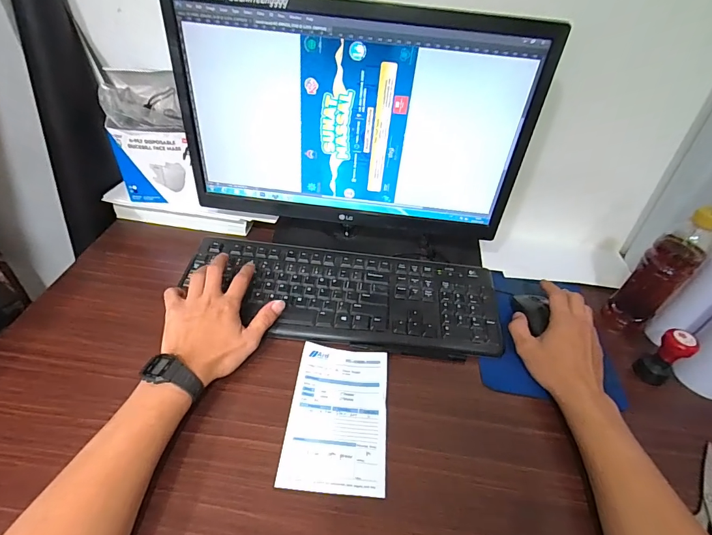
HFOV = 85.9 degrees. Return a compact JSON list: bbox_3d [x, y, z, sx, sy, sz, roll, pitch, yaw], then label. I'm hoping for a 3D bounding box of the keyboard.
[{"bbox_3d":[-0.016,0.033,0.538,0.423,0.024,0.160,10,43,4],"label":"keyboard"}]

